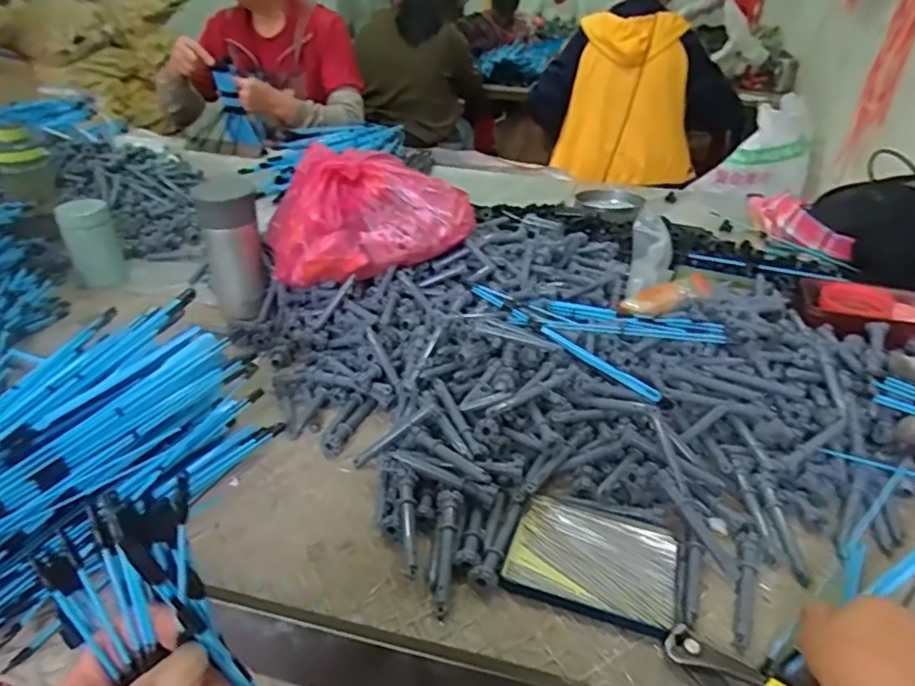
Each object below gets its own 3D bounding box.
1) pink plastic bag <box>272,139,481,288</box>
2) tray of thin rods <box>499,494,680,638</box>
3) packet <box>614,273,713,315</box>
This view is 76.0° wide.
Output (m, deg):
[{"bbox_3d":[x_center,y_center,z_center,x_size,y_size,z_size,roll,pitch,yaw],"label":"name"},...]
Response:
[{"bbox_3d":[-0.108,-0.156,0.743,0.244,0.149,0.118,-12,35,-21],"label":"pink plastic bag"},{"bbox_3d":[0.108,0.172,0.464,0.126,0.019,0.098,14,34,19],"label":"tray of thin rods"},{"bbox_3d":[0.257,-0.056,0.723,0.117,0.011,0.045,-19,35,-5],"label":"packet"}]

